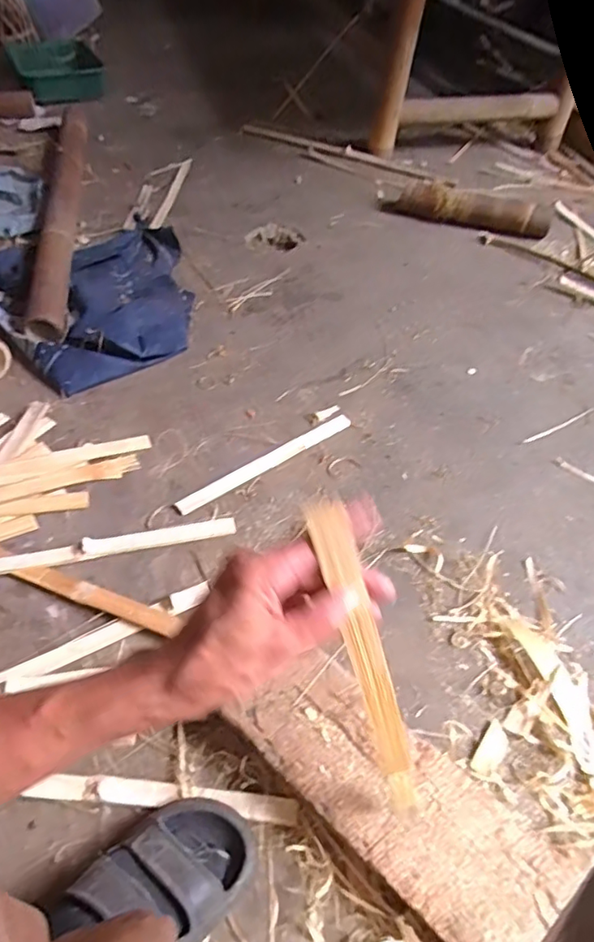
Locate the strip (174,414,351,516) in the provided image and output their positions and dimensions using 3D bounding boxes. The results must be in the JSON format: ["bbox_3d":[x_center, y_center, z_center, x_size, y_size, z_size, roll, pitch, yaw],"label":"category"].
[{"bbox_3d":[-0.042,-0.015,0.837,0.304,0.005,0.026,-29,58,-23],"label":"strip"}]

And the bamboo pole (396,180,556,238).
[{"bbox_3d":[0.403,-0.608,1.294,0.361,0.061,0.076,15,53,9],"label":"bamboo pole"}]

